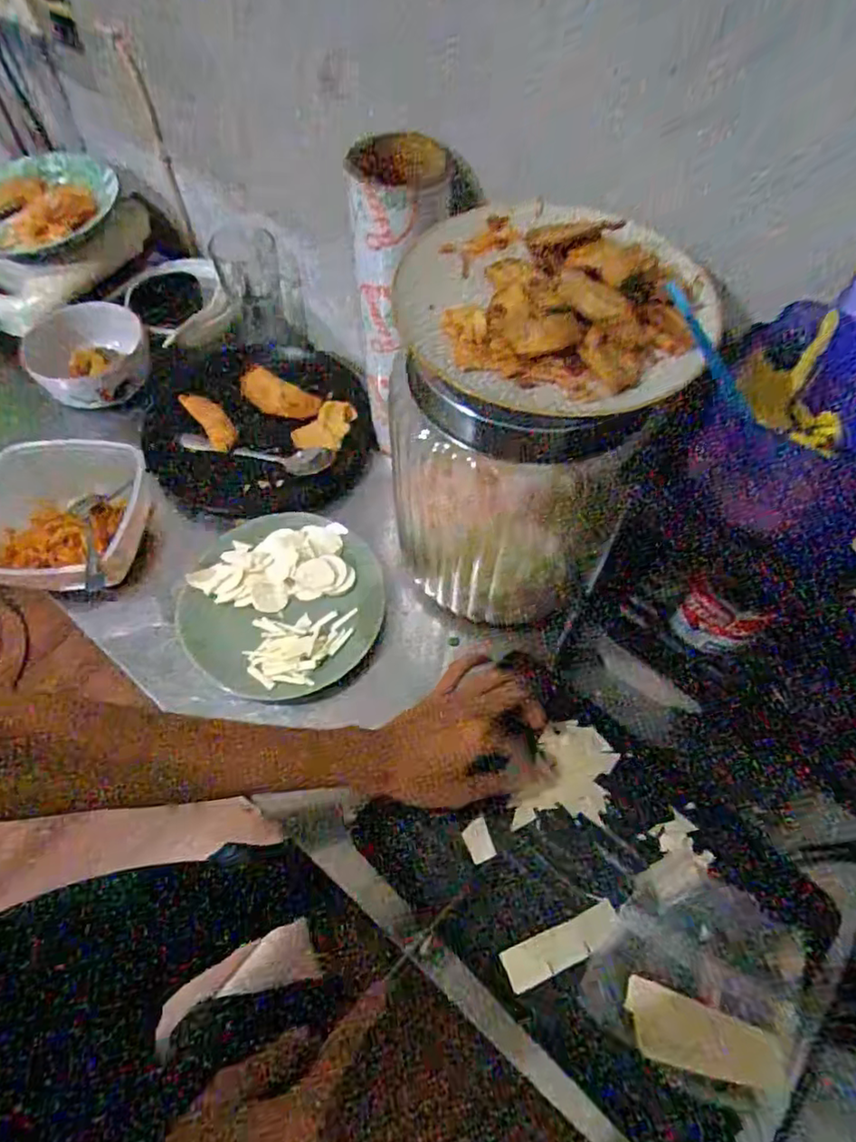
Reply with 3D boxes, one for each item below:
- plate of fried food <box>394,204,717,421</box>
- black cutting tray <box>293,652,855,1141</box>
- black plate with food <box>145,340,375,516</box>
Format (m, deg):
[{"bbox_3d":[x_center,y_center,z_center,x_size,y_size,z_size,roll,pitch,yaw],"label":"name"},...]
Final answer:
[{"bbox_3d":[0.079,-0.182,0.396,0.207,0.035,0.178,33,64,17],"label":"plate of fried food"},{"bbox_3d":[0.126,0.249,0.478,0.341,0.020,0.253,35,68,20],"label":"black cutting tray"},{"bbox_3d":[-0.203,-0.176,0.734,0.259,0.044,0.257,1,60,-1],"label":"black plate with food"}]

